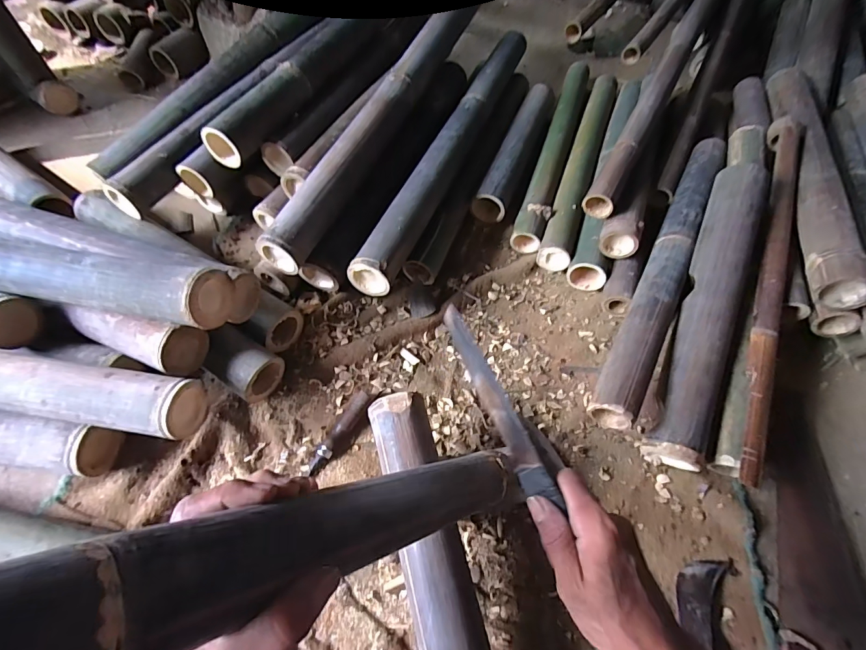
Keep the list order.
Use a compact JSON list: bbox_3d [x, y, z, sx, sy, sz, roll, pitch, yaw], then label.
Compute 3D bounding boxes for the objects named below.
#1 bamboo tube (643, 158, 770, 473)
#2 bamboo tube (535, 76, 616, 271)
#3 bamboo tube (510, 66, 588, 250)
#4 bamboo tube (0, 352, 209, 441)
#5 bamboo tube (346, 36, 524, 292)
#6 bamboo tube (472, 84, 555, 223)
[{"bbox_3d":[0.428,-0.027,0.637,0.086,0.074,0.493,20,77,9],"label":"bamboo tube"},{"bbox_3d":[0.333,-0.371,0.921,0.059,0.058,0.640,19,61,9],"label":"bamboo tube"},{"bbox_3d":[0.285,-0.416,0.954,0.068,0.055,0.637,17,61,8],"label":"bamboo tube"},{"bbox_3d":[-0.855,0.037,0.560,1.133,0.084,0.079,8,59,2],"label":"bamboo tube"},{"bbox_3d":[0.055,-0.391,0.848,0.072,0.057,0.819,21,60,10],"label":"bamboo tube"},{"bbox_3d":[0.191,-0.397,0.928,0.076,0.070,0.426,19,61,9],"label":"bamboo tube"}]

